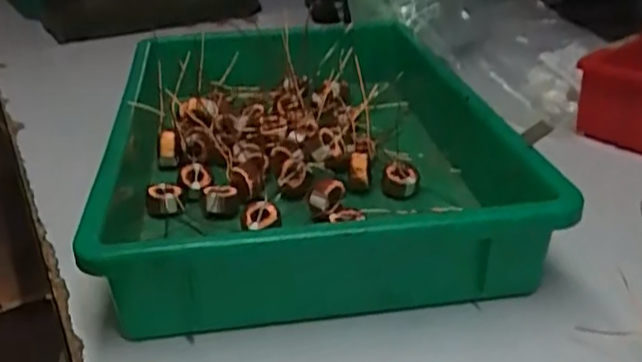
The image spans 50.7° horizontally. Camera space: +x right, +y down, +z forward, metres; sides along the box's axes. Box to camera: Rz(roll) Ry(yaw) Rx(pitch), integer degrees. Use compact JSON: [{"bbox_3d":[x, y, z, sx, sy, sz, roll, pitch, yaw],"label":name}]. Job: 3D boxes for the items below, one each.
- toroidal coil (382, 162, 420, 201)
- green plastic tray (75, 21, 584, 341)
[{"bbox_3d":[0.054,-0.002,0.463,0.025,0.017,0.023,-3,28,2],"label":"toroidal coil"},{"bbox_3d":[-0.019,-0.029,0.483,0.252,0.066,0.361,-9,28,-10],"label":"green plastic tray"}]

